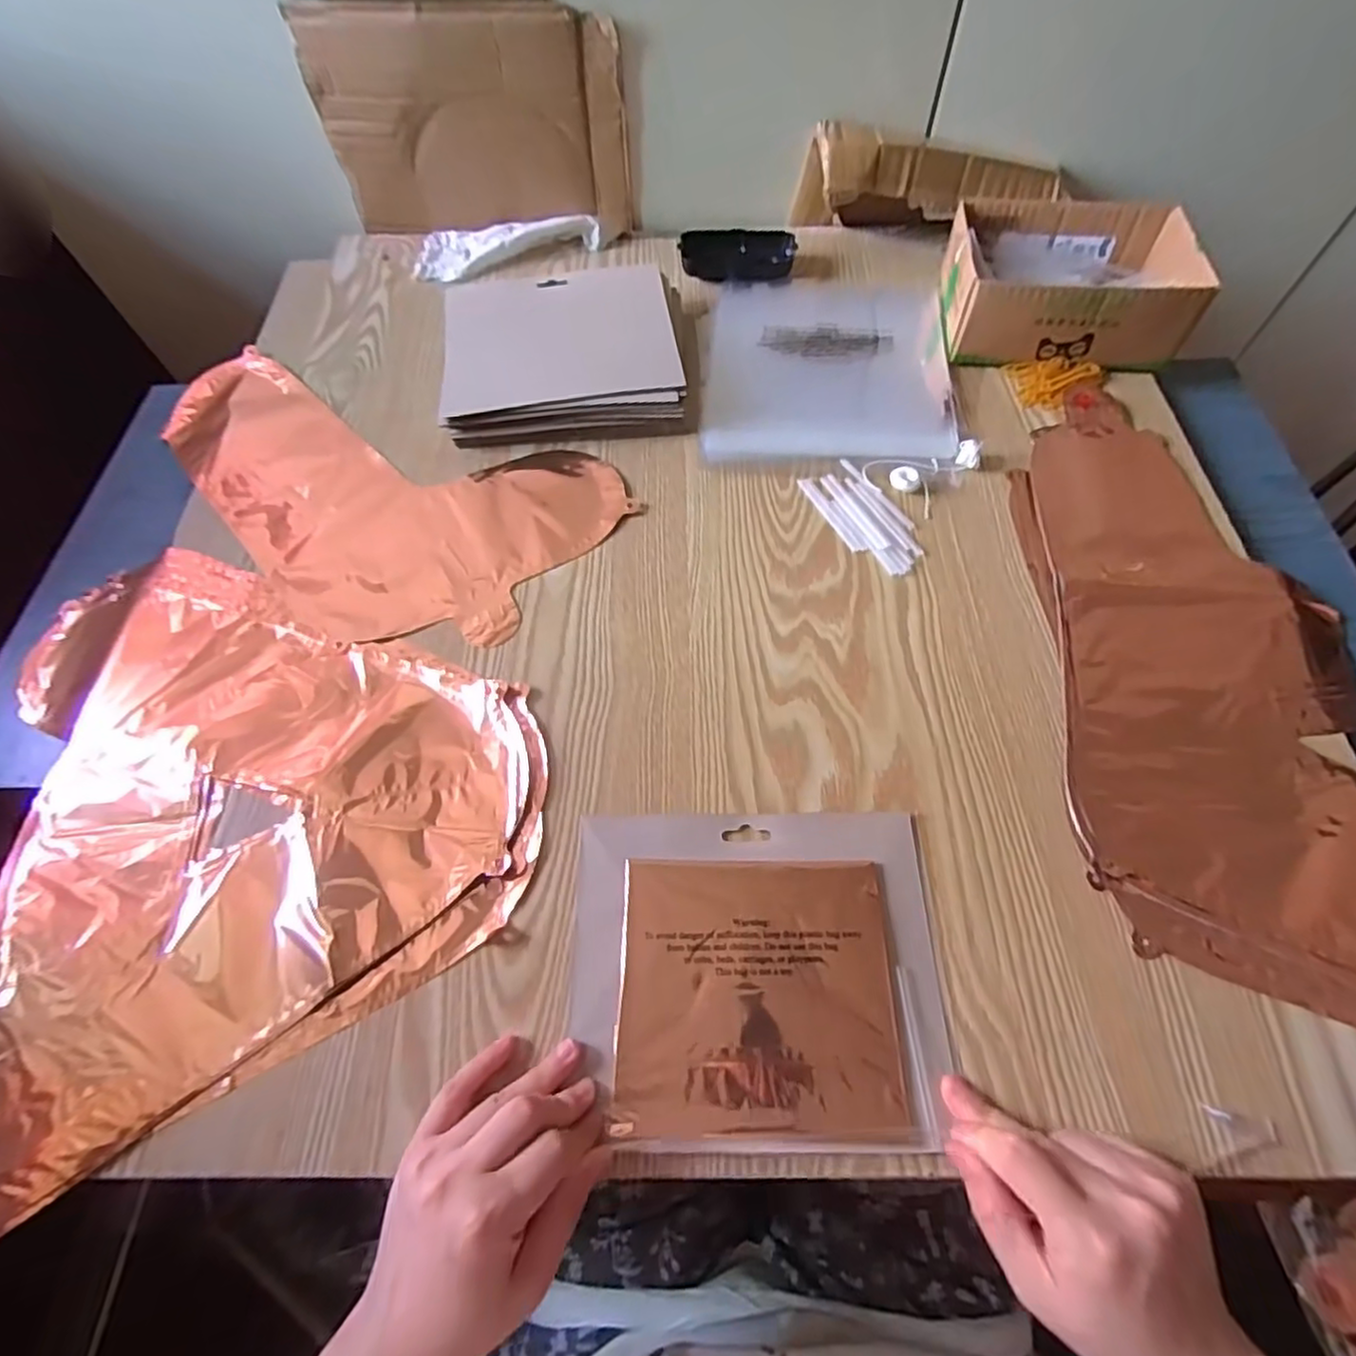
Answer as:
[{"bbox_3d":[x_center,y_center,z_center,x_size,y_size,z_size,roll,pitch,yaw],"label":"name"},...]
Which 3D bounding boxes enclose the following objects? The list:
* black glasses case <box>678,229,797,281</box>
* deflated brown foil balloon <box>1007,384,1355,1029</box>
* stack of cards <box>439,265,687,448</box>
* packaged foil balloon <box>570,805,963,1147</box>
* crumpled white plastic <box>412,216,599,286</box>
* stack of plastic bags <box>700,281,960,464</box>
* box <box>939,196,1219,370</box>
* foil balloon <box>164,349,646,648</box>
[{"bbox_3d":[0.058,-0.409,0.635,0.108,0.022,0.053,-6,61,-1],"label":"black glasses case"},{"bbox_3d":[0.340,-0.016,0.427,0.203,0.010,0.441,1,61,3],"label":"deflated brown foil balloon"},{"bbox_3d":[-0.096,-0.278,0.561,0.197,0.036,0.166,-4,61,0],"label":"stack of cards"},{"bbox_3d":[0.041,0.153,0.351,0.193,0.012,0.162,-1,61,2],"label":"packaged foil balloon"},{"bbox_3d":[-0.178,-0.450,0.667,0.183,0.031,0.077,-16,62,-7],"label":"crumpled white plastic"},{"bbox_3d":[0.132,-0.280,0.580,0.204,0.009,0.236,4,61,5],"label":"stack of plastic bags"},{"bbox_3d":[0.327,-0.335,0.563,0.185,0.069,0.145,6,62,6],"label":"box"},{"bbox_3d":[-0.262,-0.158,0.534,0.410,0.012,0.218,29,66,17],"label":"foil balloon"}]

